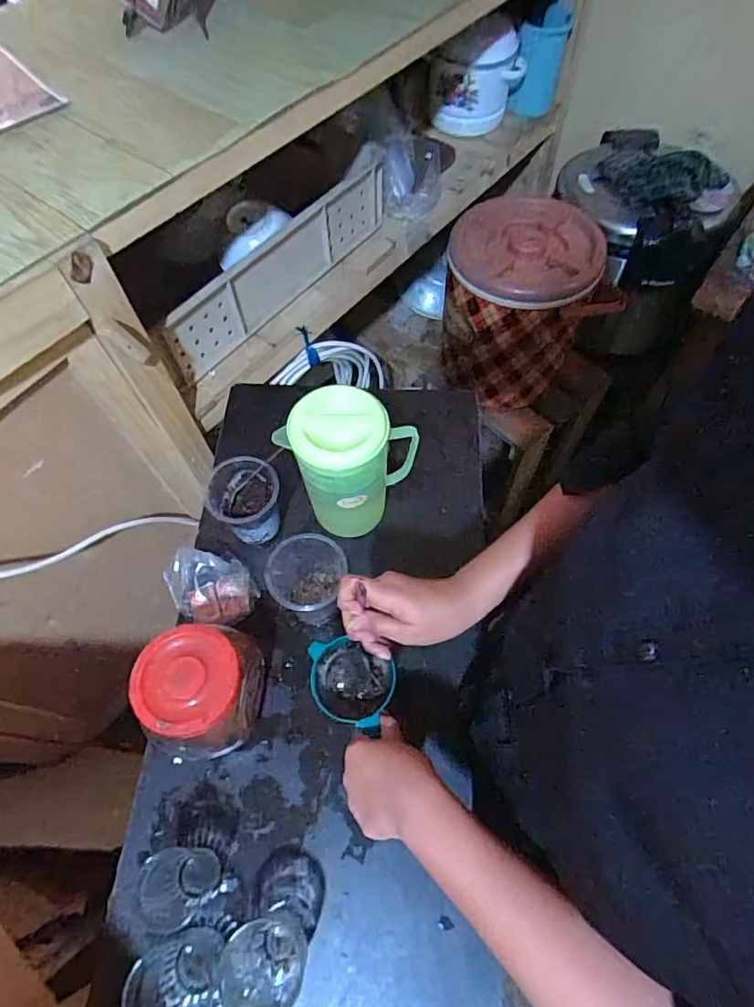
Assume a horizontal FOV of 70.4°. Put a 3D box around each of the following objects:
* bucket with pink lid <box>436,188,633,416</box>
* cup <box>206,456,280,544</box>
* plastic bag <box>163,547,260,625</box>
[{"bbox_3d":[0.276,-0.391,1.058,0.271,0.278,0.272,0,63,-1],"label":"bucket with pink lid"},{"bbox_3d":[-0.161,-0.001,0.678,0.083,0.094,0.078,0,63,-1],"label":"cup"},{"bbox_3d":[-0.211,0.104,0.676,0.114,0.039,0.091,40,69,18],"label":"plastic bag"}]

